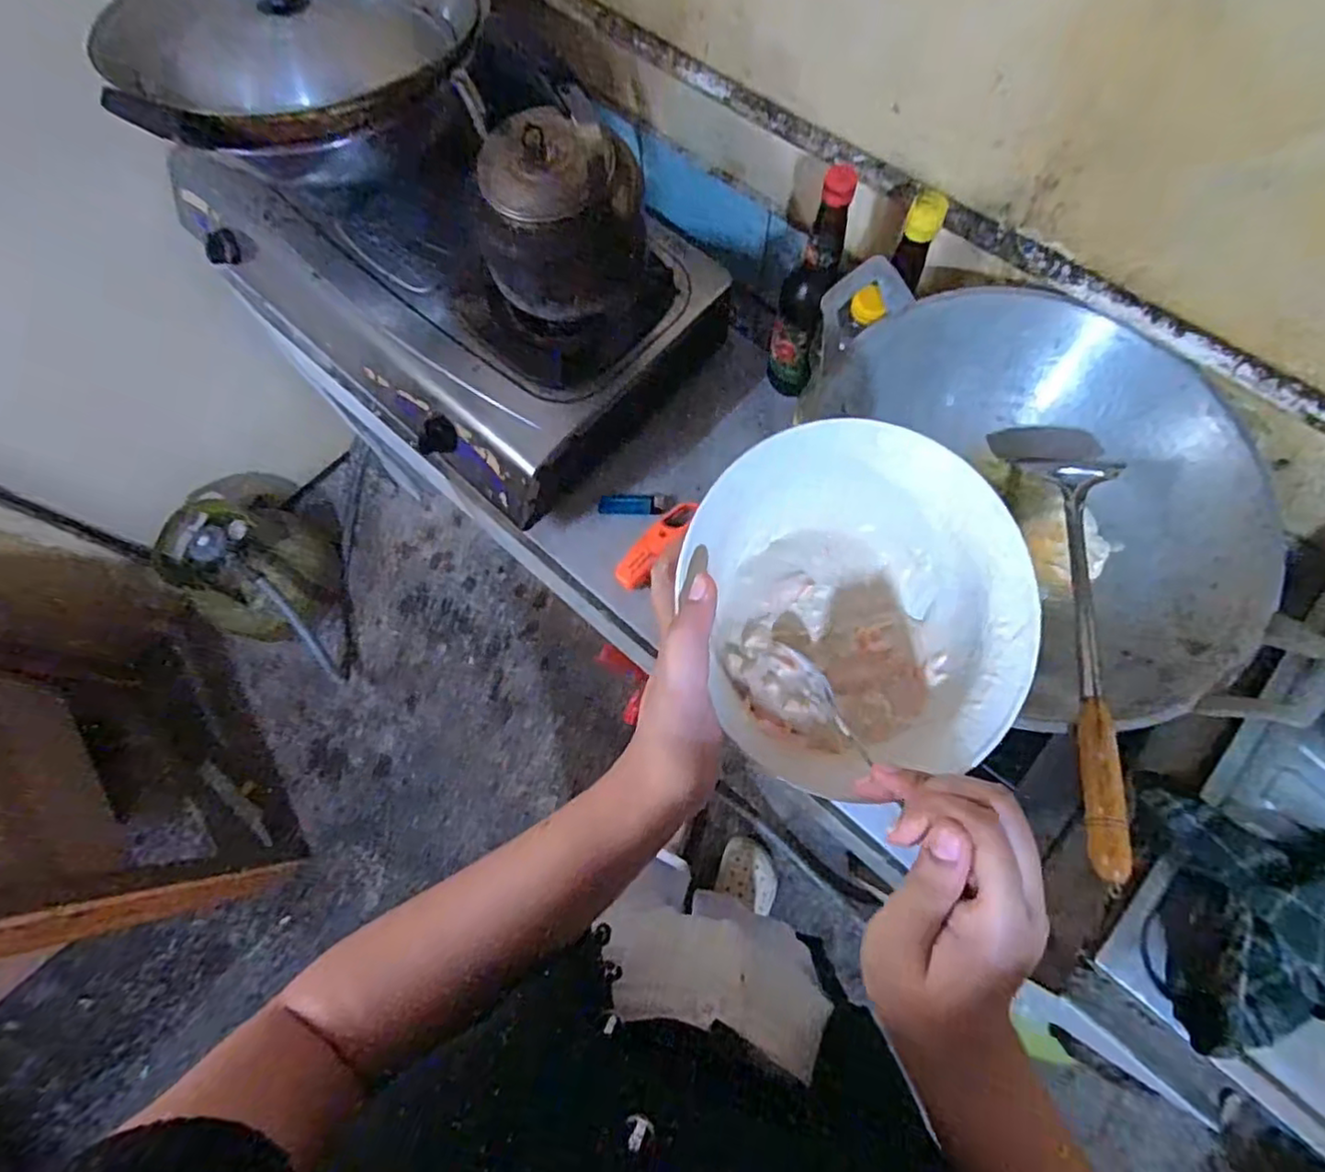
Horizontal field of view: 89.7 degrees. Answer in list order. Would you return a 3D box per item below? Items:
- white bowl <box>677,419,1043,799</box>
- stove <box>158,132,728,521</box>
[{"bbox_3d":[0.107,0.009,0.353,0.170,0.076,0.173,-1,73,2],"label":"white bowl"},{"bbox_3d":[-0.296,-0.429,0.831,0.696,0.141,0.371,41,79,13],"label":"stove"}]

